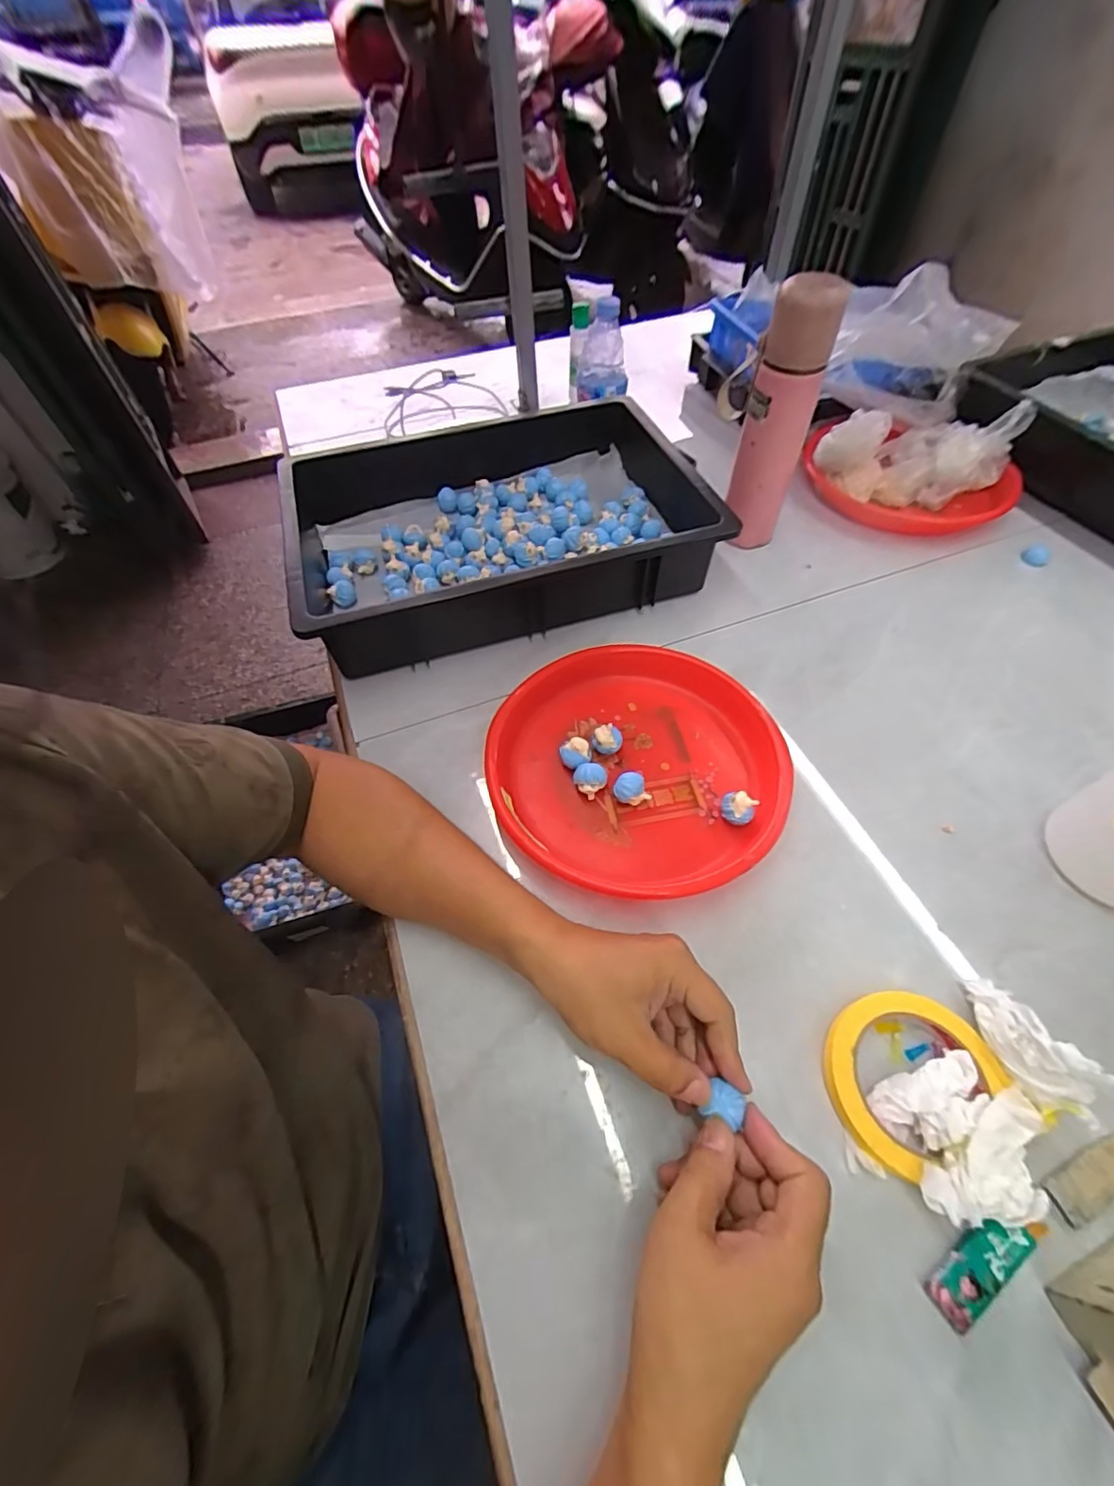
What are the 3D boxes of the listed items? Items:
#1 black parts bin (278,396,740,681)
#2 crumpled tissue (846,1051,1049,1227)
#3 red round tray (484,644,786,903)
[{"bbox_3d":[-0.068,-0.261,0.657,0.460,0.103,0.332,-15,55,-8],"label":"black parts bin"},{"bbox_3d":[0.233,0.237,0.332,0.101,0.030,0.079,-2,55,2],"label":"crumpled tissue"},{"bbox_3d":[0.070,0.015,0.492,0.243,0.039,0.250,-1,55,2],"label":"red round tray"}]

